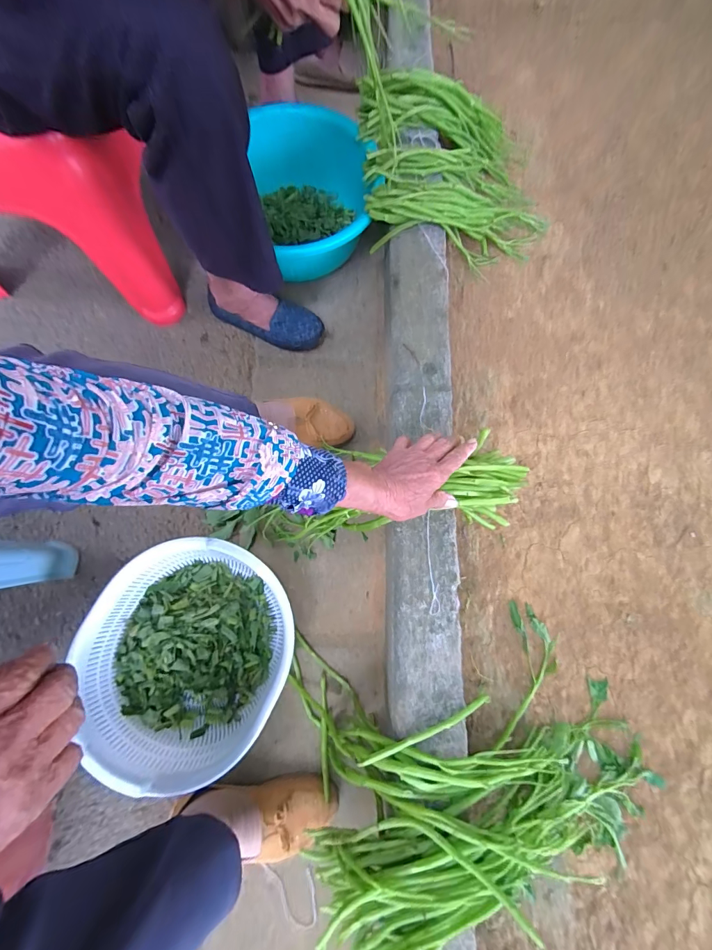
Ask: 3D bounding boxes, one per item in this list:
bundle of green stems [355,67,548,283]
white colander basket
[{"bbox_3d":[0.183,-0.545,0.706,0.339,0.122,0.307,-2,75,-2],"label":"bundle of green stems"},{"bbox_3d":[-0.236,0.260,0.573,0.264,0.102,0.307,29,76,6],"label":"white colander basket"}]

